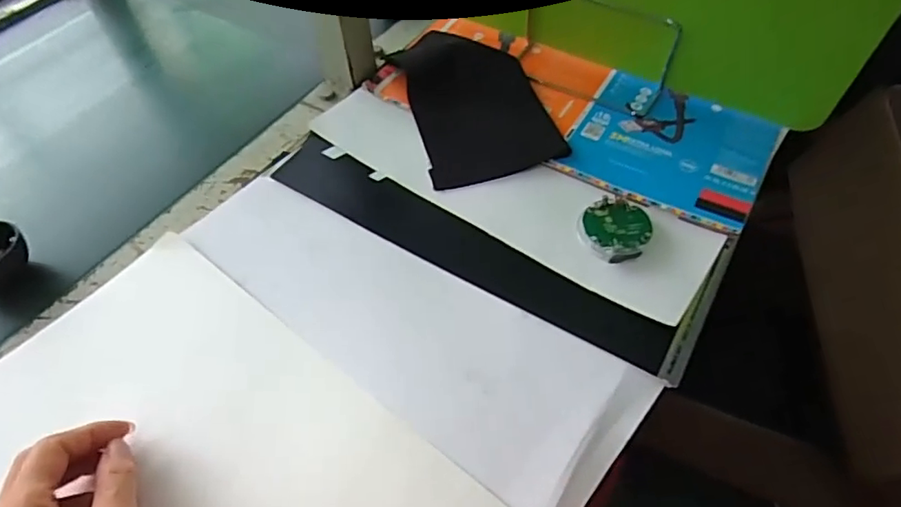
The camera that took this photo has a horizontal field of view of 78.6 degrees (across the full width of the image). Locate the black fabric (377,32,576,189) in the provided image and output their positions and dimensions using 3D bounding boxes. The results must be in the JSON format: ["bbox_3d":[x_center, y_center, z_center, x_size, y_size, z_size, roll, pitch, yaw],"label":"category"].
[{"bbox_3d":[0.022,-0.154,0.533,0.124,0.027,0.198,-14,54,-7],"label":"black fabric"}]

